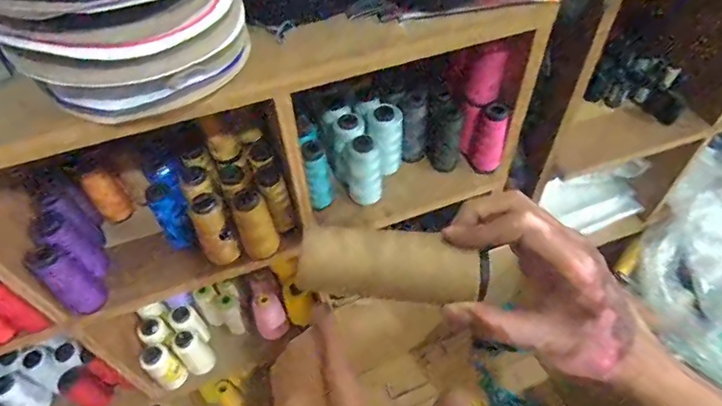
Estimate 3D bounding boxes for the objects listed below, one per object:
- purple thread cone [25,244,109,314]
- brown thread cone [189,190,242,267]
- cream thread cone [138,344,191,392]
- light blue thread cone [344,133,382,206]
[{"bbox_3d":[-0.366,0.095,0.581,0.045,0.108,0.045,34,59,26],"label":"purple thread cone"},{"bbox_3d":[-0.196,0.036,0.620,0.048,0.093,0.049,-24,54,-17],"label":"brown thread cone"},{"bbox_3d":[-0.354,0.302,0.841,0.053,0.117,0.045,26,56,21],"label":"cream thread cone"},{"bbox_3d":[0.003,-0.050,0.674,0.055,0.101,0.051,0,51,2],"label":"light blue thread cone"}]

